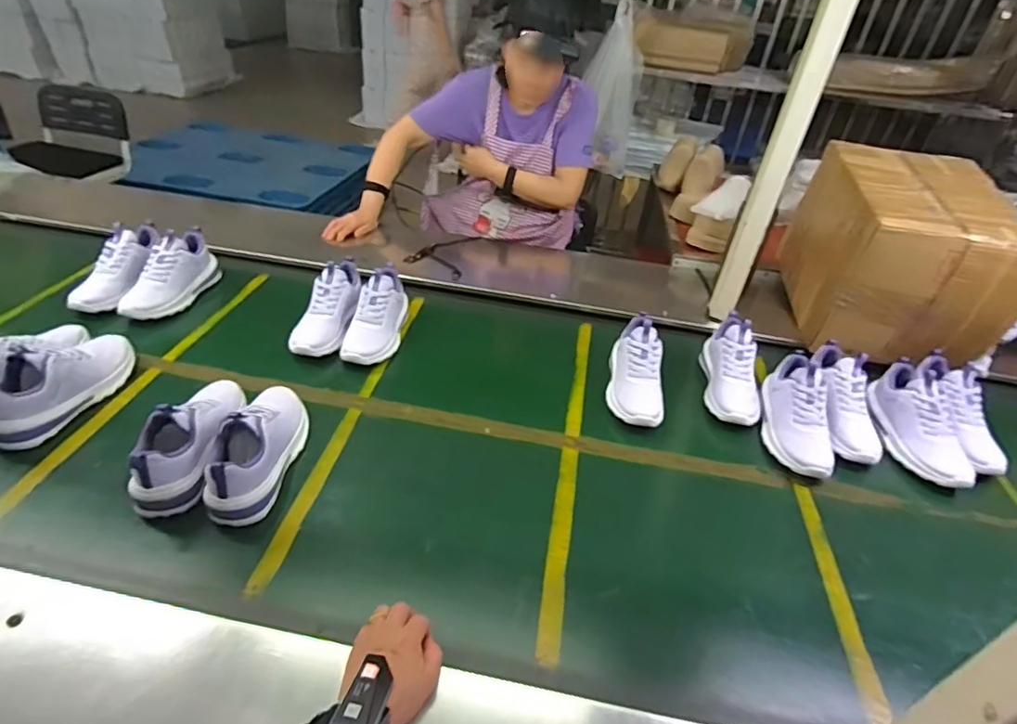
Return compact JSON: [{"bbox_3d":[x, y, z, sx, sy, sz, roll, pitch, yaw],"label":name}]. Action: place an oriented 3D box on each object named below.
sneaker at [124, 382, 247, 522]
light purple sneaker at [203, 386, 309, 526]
[{"bbox_3d":[-0.427,0.095,0.743,0.098,0.108,0.217,2,37,-6],"label":"sneaker"},{"bbox_3d":[-0.346,0.106,0.745,0.085,0.105,0.227,7,36,1],"label":"light purple sneaker"}]

